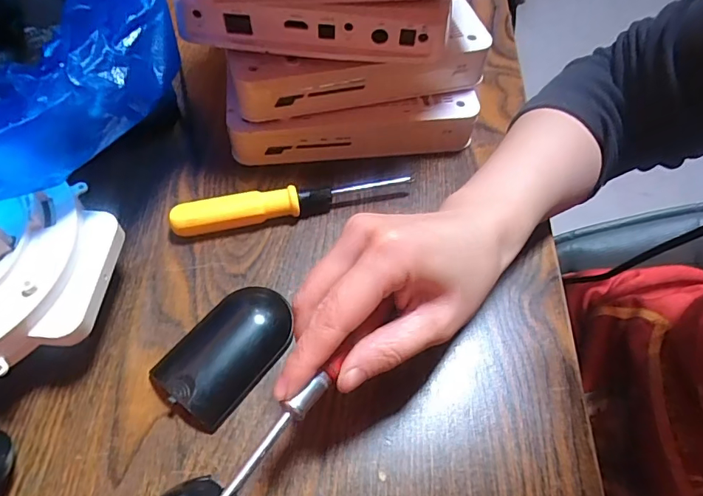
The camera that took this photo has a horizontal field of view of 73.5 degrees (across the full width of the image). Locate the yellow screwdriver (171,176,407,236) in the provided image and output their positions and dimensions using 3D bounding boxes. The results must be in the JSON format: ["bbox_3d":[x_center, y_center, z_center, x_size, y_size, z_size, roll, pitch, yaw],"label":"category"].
[{"bbox_3d":[-0.039,-0.030,0.315,0.154,0.020,0.018,-10,58,-10],"label":"yellow screwdriver"}]

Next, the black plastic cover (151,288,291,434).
[{"bbox_3d":[-0.069,0.055,0.265,0.047,0.014,0.082,35,62,18],"label":"black plastic cover"}]

